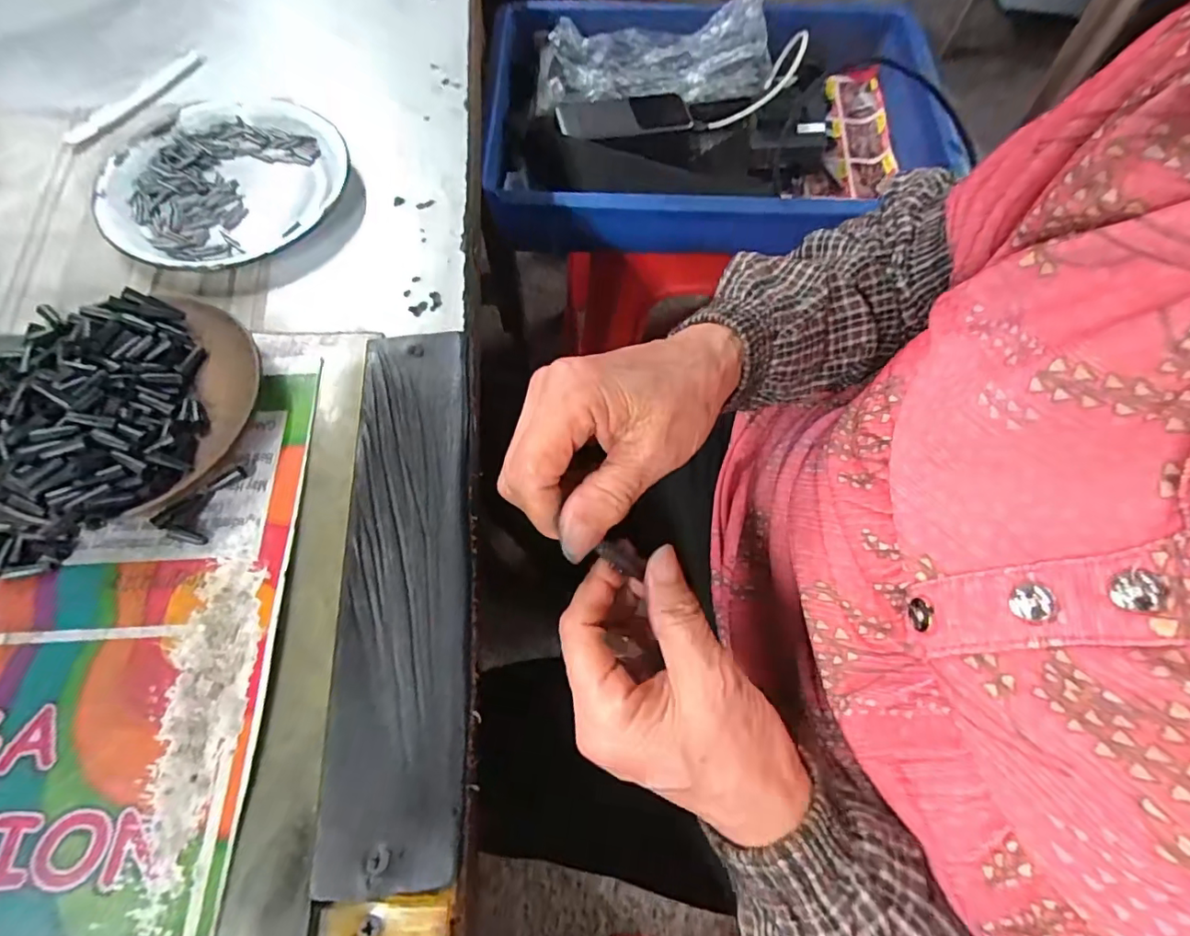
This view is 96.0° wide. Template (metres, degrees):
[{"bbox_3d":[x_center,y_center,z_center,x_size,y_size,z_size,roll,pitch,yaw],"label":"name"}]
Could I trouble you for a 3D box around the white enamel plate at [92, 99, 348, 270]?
[{"bbox_3d":[-0.217,-0.170,0.314,0.121,0.013,0.132,0,66,0],"label":"white enamel plate"}]

